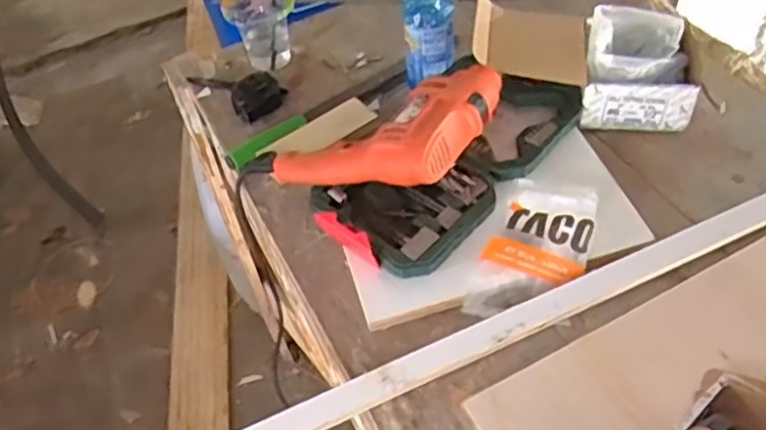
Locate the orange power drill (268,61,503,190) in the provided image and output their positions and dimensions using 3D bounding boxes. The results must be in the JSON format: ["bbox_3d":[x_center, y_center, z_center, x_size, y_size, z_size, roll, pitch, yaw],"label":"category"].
[{"bbox_3d":[0.010,-0.075,0.736,0.270,0.067,0.127,-23,51,7],"label":"orange power drill"}]

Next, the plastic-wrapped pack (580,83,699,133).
[{"bbox_3d":[0.292,-0.125,0.790,0.118,0.067,0.010,6,51,11],"label":"plastic-wrapped pack"}]

